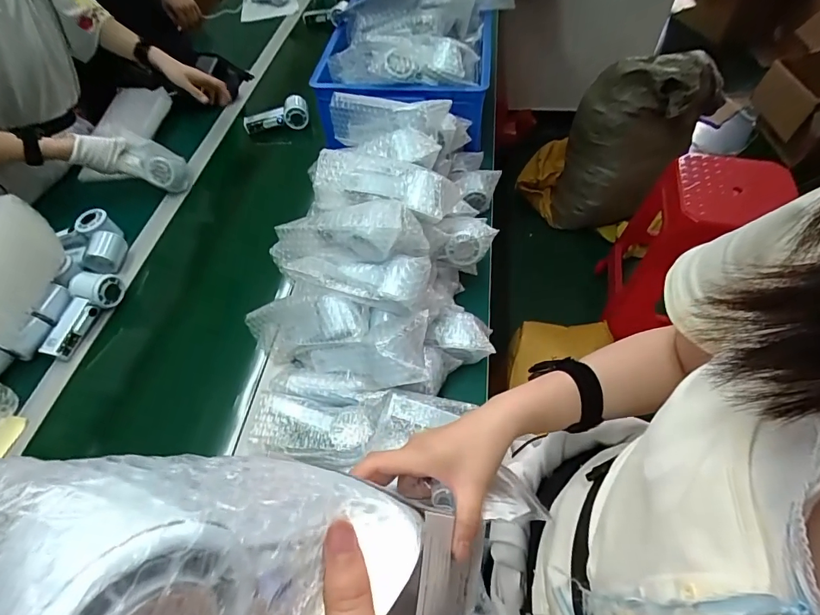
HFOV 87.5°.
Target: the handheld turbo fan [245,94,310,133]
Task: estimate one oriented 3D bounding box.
[{"bbox_3d":[-0.321,-0.469,1.035,0.156,0.059,0.058,2,55,3],"label":"handheld turbo fan"}]

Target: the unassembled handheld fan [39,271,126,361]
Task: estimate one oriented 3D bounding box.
[{"bbox_3d":[-0.550,0.008,0.709,0.067,0.046,0.153,11,56,9],"label":"unassembled handheld fan"}]

